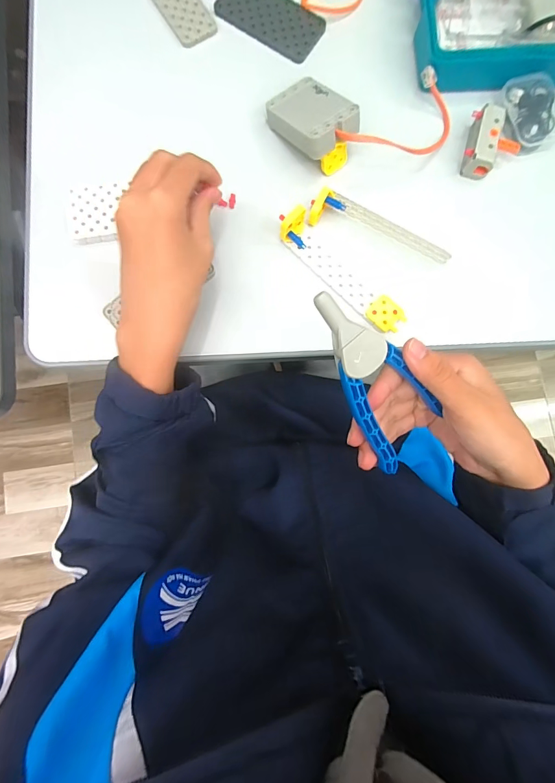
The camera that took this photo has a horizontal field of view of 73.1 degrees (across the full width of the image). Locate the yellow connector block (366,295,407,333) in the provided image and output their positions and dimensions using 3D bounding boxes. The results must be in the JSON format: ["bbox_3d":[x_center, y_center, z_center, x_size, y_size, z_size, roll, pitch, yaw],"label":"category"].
[{"bbox_3d":[0.095,-0.067,0.326,0.030,0.008,0.026,41,84,3],"label":"yellow connector block"}]

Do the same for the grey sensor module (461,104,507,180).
[{"bbox_3d":[0.183,-0.224,0.338,0.024,0.027,0.054,12,83,0],"label":"grey sensor module"}]

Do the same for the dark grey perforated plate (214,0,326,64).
[{"bbox_3d":[-0.007,-0.354,0.354,0.101,0.004,0.053,32,83,2],"label":"dark grey perforated plate"}]

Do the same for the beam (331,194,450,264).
[{"bbox_3d":[0.100,-0.143,0.331,0.111,0.016,0.008,27,83,1],"label":"beam"}]

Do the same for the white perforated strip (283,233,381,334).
[{"bbox_3d":[0.055,-0.101,0.333,0.104,0.007,0.025,45,84,4],"label":"white perforated strip"}]

